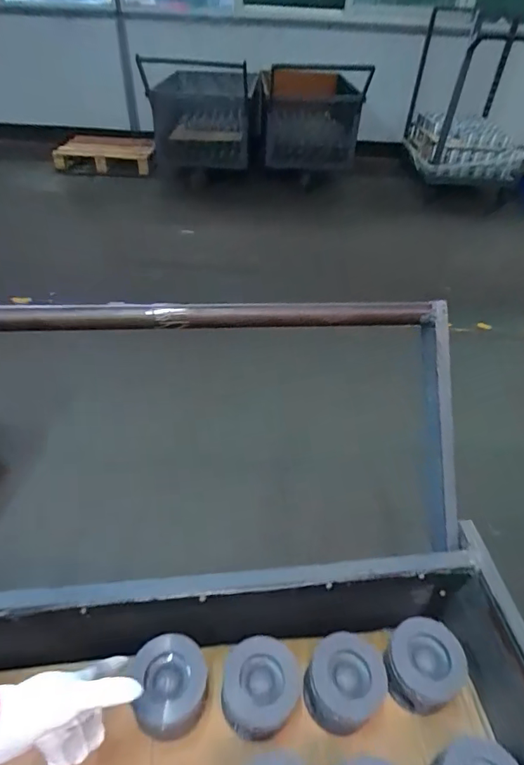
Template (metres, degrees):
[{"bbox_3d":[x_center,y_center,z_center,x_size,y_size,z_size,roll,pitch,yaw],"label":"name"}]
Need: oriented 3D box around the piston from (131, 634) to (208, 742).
[{"bbox_3d":[-0.108,0.366,0.527,0.081,0.072,0.090,-6,43,-10],"label":"piston"}]

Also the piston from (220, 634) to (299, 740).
[{"bbox_3d":[-0.002,0.369,0.531,0.086,0.069,0.087,6,42,4],"label":"piston"}]

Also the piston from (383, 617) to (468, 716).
[{"bbox_3d":[0.205,0.362,0.564,0.087,0.075,0.092,1,42,-1],"label":"piston"}]

